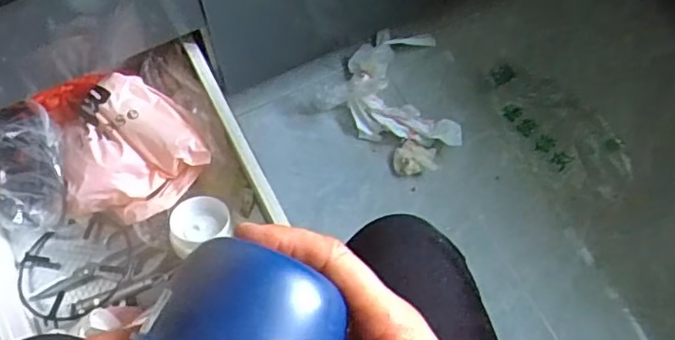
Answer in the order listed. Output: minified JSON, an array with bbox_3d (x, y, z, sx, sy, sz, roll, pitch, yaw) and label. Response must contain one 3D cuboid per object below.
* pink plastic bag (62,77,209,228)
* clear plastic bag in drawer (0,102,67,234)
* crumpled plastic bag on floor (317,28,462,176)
[{"bbox_3d":[-0.304,-0.027,0.850,0.204,0.070,0.196,-32,73,-14],"label":"pink plastic bag"},{"bbox_3d":[-0.437,0.000,0.835,0.115,0.086,0.156,3,73,0],"label":"clear plastic bag in drawer"},{"bbox_3d":[0.132,-0.146,1.103,0.260,0.047,0.262,38,72,13],"label":"crumpled plastic bag on floor"}]

